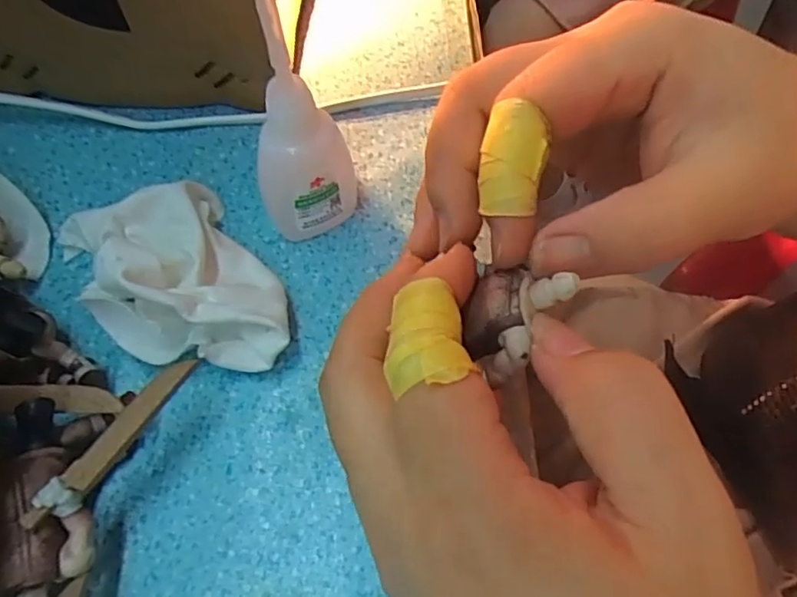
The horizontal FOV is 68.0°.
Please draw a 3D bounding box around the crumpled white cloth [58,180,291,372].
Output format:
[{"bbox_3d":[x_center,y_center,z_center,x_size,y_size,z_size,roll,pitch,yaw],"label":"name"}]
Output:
[{"bbox_3d":[-0.076,-0.010,0.203,0.055,0.037,0.081,-35,66,-16],"label":"crumpled white cloth"}]

